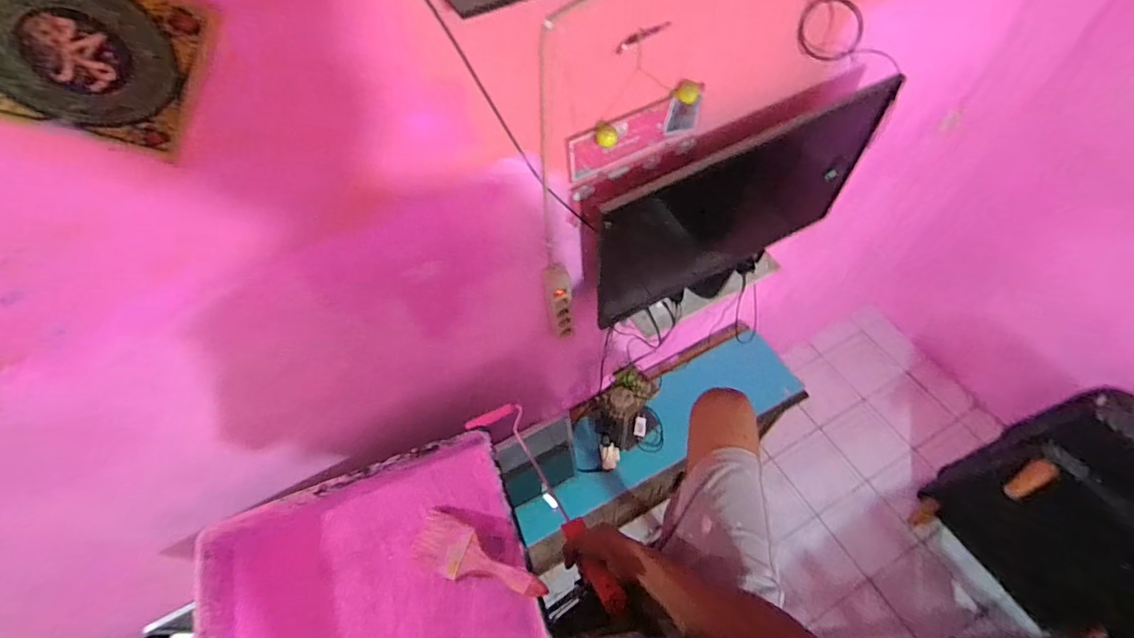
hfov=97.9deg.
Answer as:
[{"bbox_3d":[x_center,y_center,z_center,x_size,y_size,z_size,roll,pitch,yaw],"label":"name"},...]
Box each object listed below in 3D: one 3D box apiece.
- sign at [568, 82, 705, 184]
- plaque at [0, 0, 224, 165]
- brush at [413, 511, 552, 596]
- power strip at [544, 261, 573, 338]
[{"bbox_3d":[0.144,-0.363,0.950,0.293,0.129,0.034,-26,59,-13],"label":"sign"},{"bbox_3d":[-0.497,-0.267,0.506,0.201,0.212,0.024,0,51,-52],"label":"plaque"},{"bbox_3d":[-0.104,0.275,0.563,0.176,0.017,0.058,10,57,29],"label":"brush"},{"bbox_3d":[-0.017,-0.032,1.260,0.058,0.276,0.049,-5,57,0],"label":"power strip"}]

